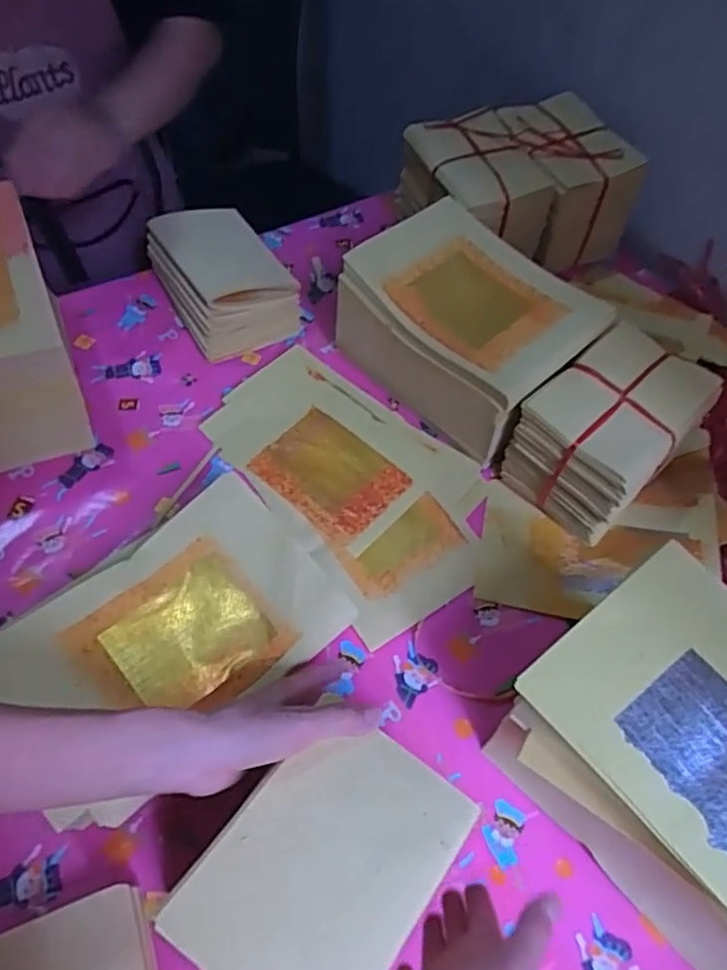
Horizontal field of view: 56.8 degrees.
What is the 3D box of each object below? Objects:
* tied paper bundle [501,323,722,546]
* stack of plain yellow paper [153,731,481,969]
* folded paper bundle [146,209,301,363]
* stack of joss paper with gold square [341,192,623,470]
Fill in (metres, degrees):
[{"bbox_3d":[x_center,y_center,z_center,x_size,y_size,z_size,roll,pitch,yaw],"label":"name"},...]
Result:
[{"bbox_3d":[0.247,-0.054,0.680,0.172,0.121,0.120,-40,67,-20],"label":"tied paper bundle"},{"bbox_3d":[-0.022,0.218,0.387,0.114,0.014,0.156,33,61,20],"label":"stack of plain yellow paper"},{"bbox_3d":[-0.166,-0.252,0.786,0.129,0.115,0.167,-28,64,-14],"label":"folded paper bundle"},{"bbox_3d":[0.109,-0.169,0.731,0.241,0.129,0.170,39,68,20],"label":"stack of joss paper with gold square"}]

